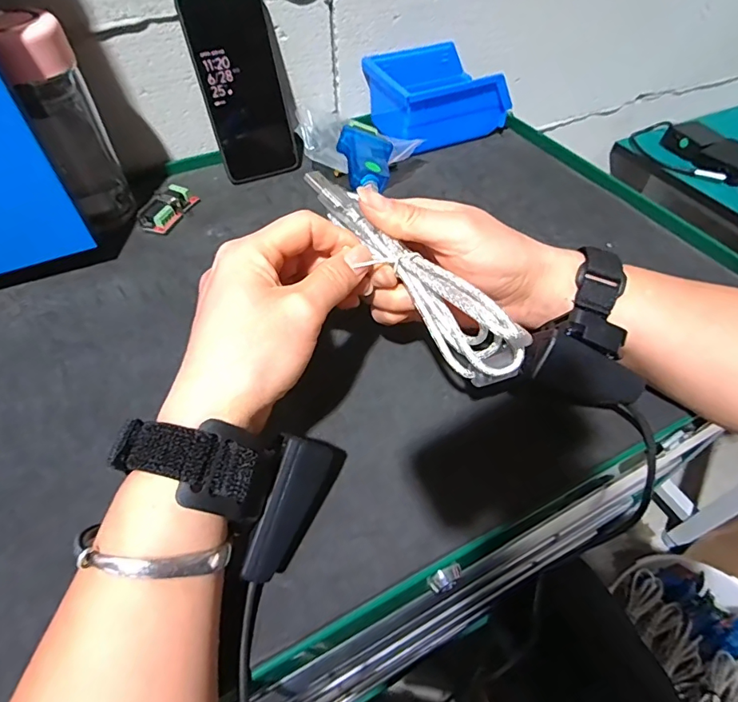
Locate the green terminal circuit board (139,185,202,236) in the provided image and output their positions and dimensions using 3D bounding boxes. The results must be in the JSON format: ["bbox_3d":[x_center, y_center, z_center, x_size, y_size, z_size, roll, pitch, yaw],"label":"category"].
[{"bbox_3d":[-0.193,-0.136,0.446,0.030,0.018,0.059,15,52,12],"label":"green terminal circuit board"}]

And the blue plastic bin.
[{"bbox_3d":[0.077,-0.287,0.530,0.136,0.067,0.108,-20,53,-15],"label":"blue plastic bin"}]

